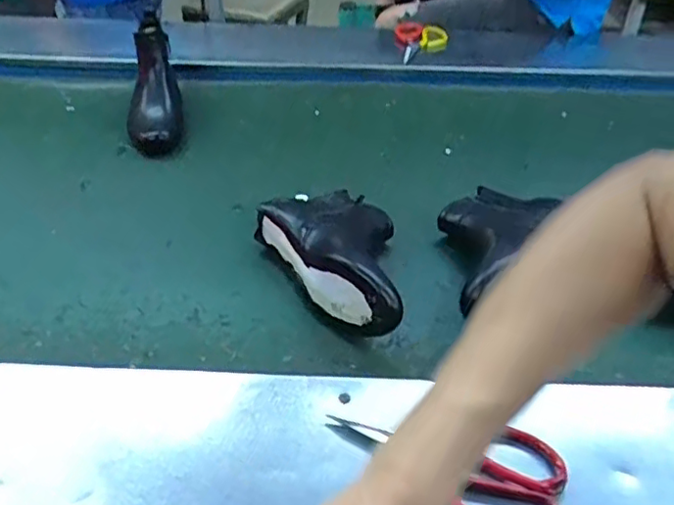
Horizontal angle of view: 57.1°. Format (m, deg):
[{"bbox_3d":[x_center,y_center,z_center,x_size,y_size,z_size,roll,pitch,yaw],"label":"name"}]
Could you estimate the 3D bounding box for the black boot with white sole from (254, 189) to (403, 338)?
[{"bbox_3d":[0.020,-0.002,0.737,0.153,0.086,0.253,-21,45,-24],"label":"black boot with white sole"}]

